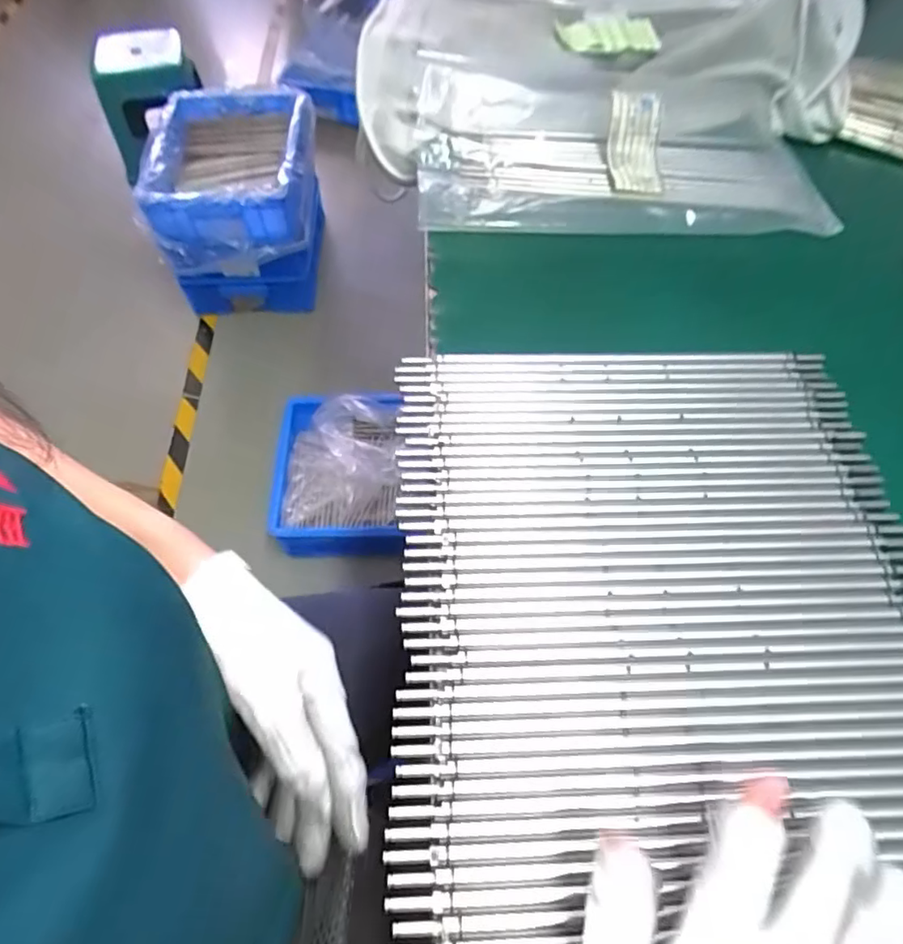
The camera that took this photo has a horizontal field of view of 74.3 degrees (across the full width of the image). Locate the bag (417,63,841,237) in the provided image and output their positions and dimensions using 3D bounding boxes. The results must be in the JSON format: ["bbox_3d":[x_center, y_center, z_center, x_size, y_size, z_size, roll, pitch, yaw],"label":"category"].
[{"bbox_3d":[0.137,-0.253,0.490,0.324,0.053,0.140,0,68,-3],"label":"bag"}]

